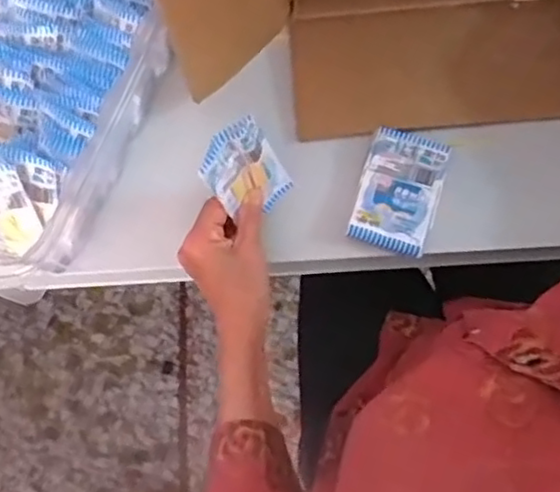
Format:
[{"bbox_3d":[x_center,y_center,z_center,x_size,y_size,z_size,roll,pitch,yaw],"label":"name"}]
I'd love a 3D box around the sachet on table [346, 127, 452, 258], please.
[{"bbox_3d":[0.107,-0.050,0.594,0.068,0.017,0.108,16,74,7],"label":"sachet on table"}]

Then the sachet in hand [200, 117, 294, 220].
[{"bbox_3d":[-0.026,-0.058,0.542,0.012,0.104,0.062,34,79,34],"label":"sachet in hand"}]

